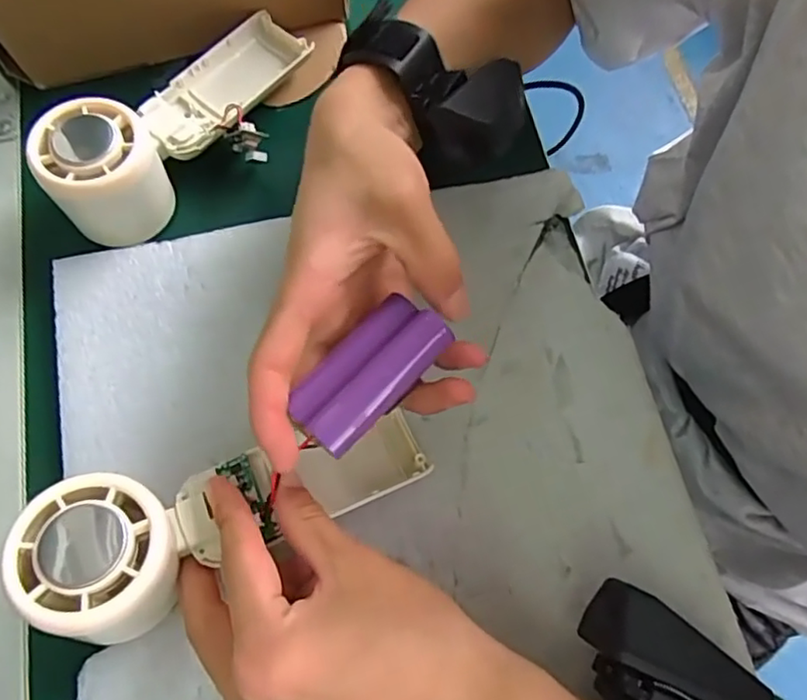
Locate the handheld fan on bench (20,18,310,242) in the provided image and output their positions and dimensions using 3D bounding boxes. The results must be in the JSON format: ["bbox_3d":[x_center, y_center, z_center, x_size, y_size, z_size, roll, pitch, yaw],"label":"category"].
[{"bbox_3d":[-0.112,-0.125,0.325,0.065,0.049,0.159,39,76,12],"label":"handheld fan on bench"}]

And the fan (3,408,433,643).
[{"bbox_3d":[-0.065,0.065,0.252,0.162,0.032,0.058,-11,69,-33],"label":"fan"}]

